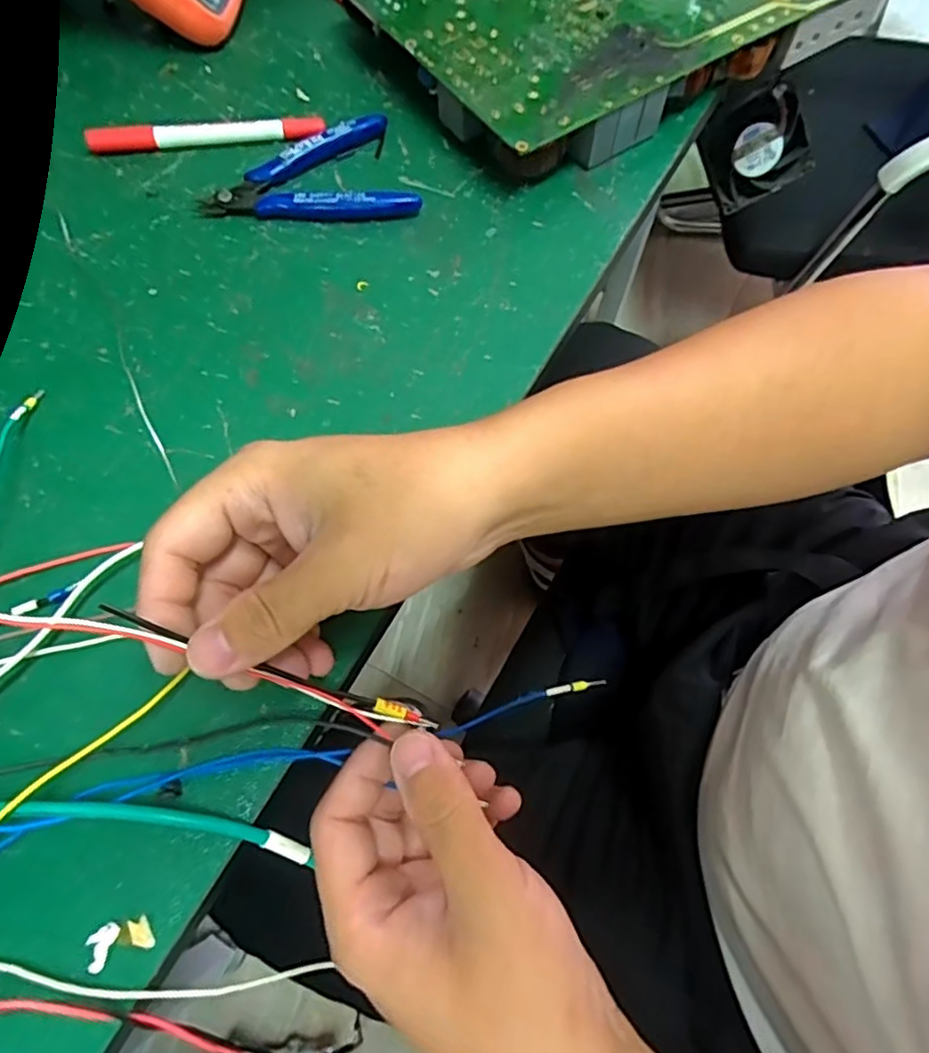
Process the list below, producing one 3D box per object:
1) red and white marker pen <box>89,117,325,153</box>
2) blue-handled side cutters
[{"bbox_3d":[-0.152,-0.232,0.373,0.135,0.013,0.011,-5,67,-4],"label":"red and white marker pen"},{"bbox_3d":[-0.089,-0.207,0.366,0.117,0.014,0.072,-4,67,-3],"label":"blue-handled side cutters"}]

